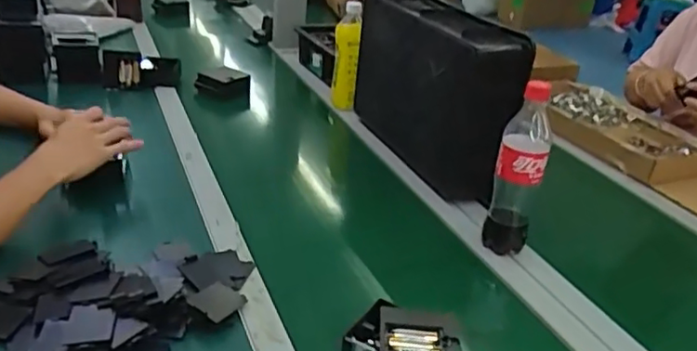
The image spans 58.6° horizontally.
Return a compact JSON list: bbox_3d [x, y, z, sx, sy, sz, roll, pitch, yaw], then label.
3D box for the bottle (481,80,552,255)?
[{"bbox_3d":[0.228,-0.004,0.832,0.061,0.232,0.057,13,29,16],"label":"bottle"}]

